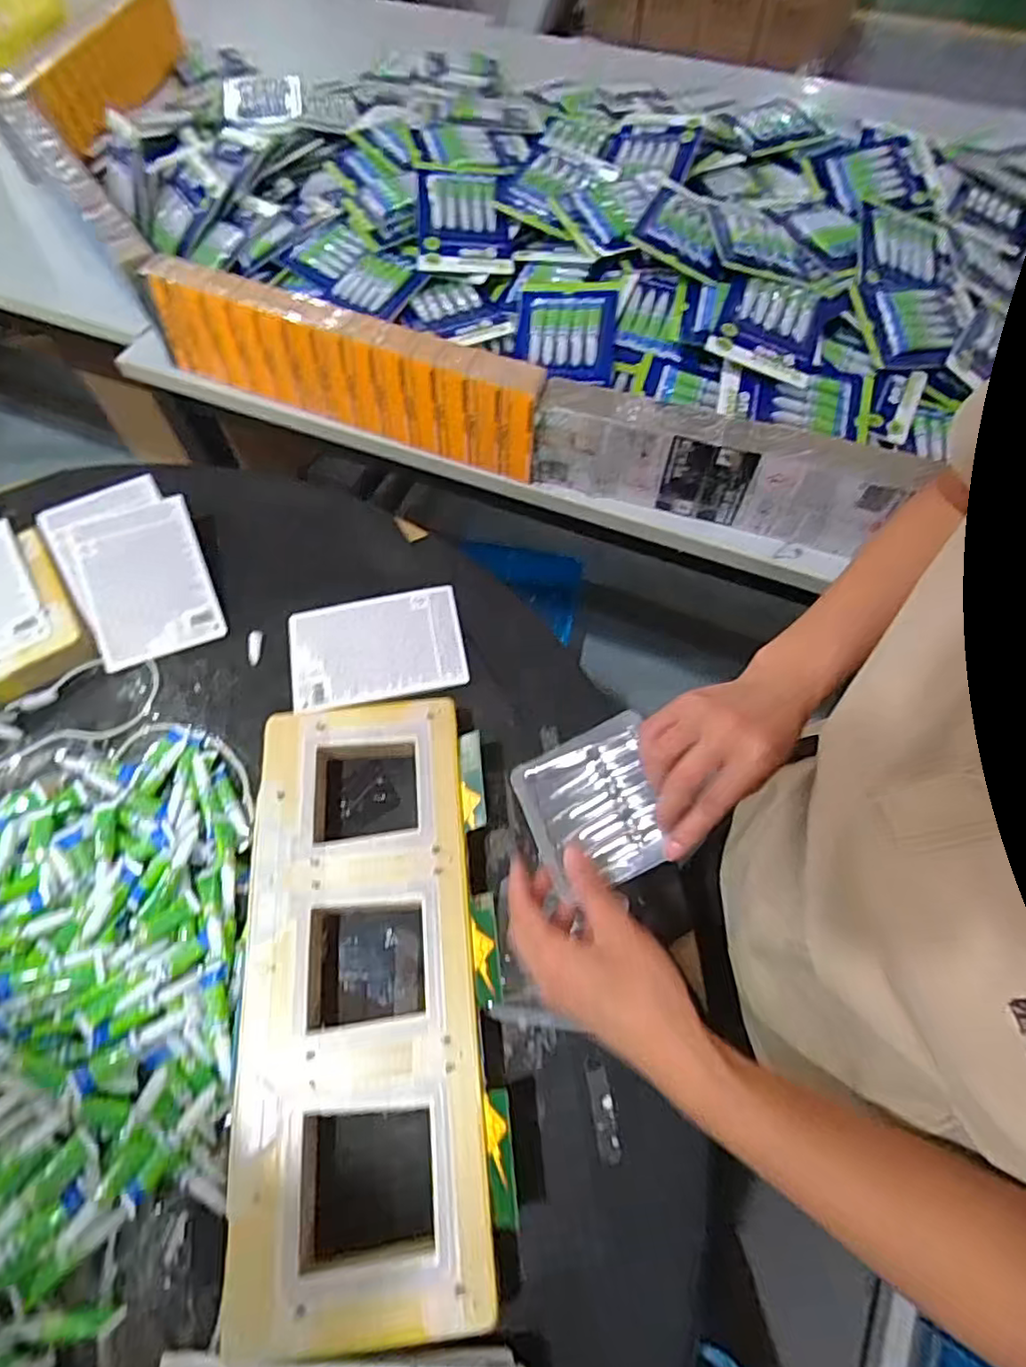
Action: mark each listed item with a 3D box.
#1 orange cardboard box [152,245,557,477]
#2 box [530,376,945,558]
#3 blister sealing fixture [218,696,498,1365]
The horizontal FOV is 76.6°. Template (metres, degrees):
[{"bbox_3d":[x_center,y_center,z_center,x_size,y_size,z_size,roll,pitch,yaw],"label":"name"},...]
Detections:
[{"bbox_3d":[-0.202,-0.378,0.772,0.508,0.119,0.067,23,65,12],"label":"orange cardboard box"},{"bbox_3d":[0.205,-0.231,0.693,0.366,0.110,0.048,17,63,9],"label":"box"},{"bbox_3d":[-0.116,0.213,0.495,0.170,0.031,0.424,-5,62,-2],"label":"blister sealing fixture"}]

